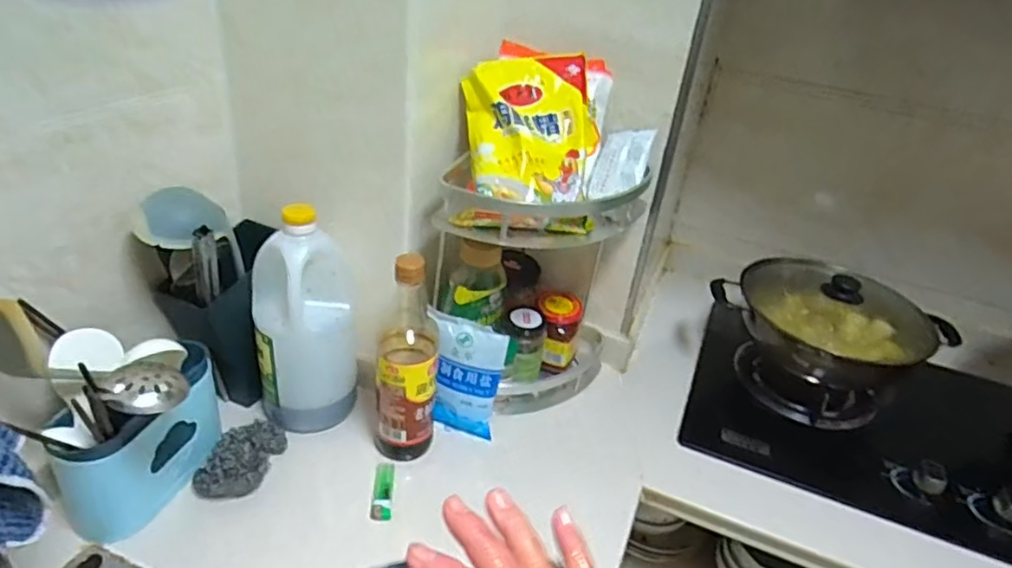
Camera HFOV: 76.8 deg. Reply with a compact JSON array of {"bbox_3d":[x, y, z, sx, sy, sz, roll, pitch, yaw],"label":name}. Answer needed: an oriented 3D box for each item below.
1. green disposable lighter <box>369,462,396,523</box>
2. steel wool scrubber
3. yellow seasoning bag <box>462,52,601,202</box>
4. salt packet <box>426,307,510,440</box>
[{"bbox_3d":[-0.145,0.244,0.755,0.024,0.015,0.084,3,32,-8],"label":"green disposable lighter"},{"bbox_3d":[-0.307,0.201,0.756,0.068,0.036,0.125,15,33,12],"label":"steel wool scrubber"},{"bbox_3d":[0.035,-0.188,0.766,0.161,0.040,0.197,-8,72,-8],"label":"yellow seasoning bag"},{"bbox_3d":[-0.057,0.122,0.825,0.099,0.156,0.020,13,17,6],"label":"salt packet"}]

